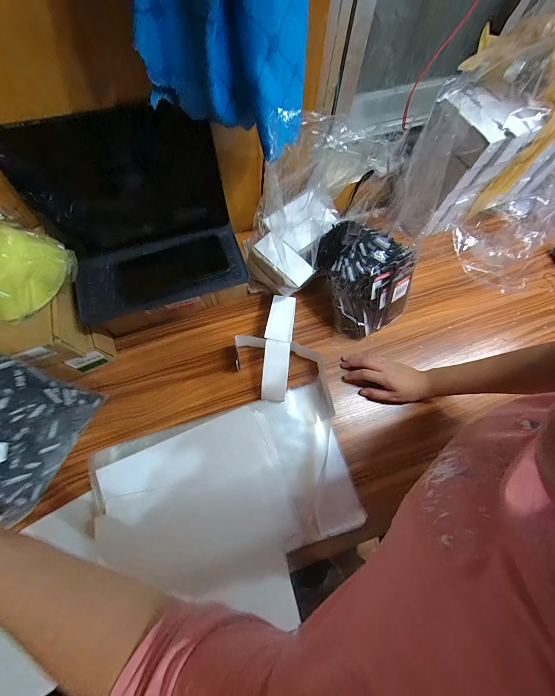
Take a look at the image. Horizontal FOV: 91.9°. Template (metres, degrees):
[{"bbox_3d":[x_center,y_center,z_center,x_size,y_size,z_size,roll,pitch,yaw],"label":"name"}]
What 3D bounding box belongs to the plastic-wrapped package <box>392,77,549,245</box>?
[{"bbox_3d":[0.327,-0.330,0.519,0.146,0.239,0.102,41,74,11],"label":"plastic-wrapped package"}]

